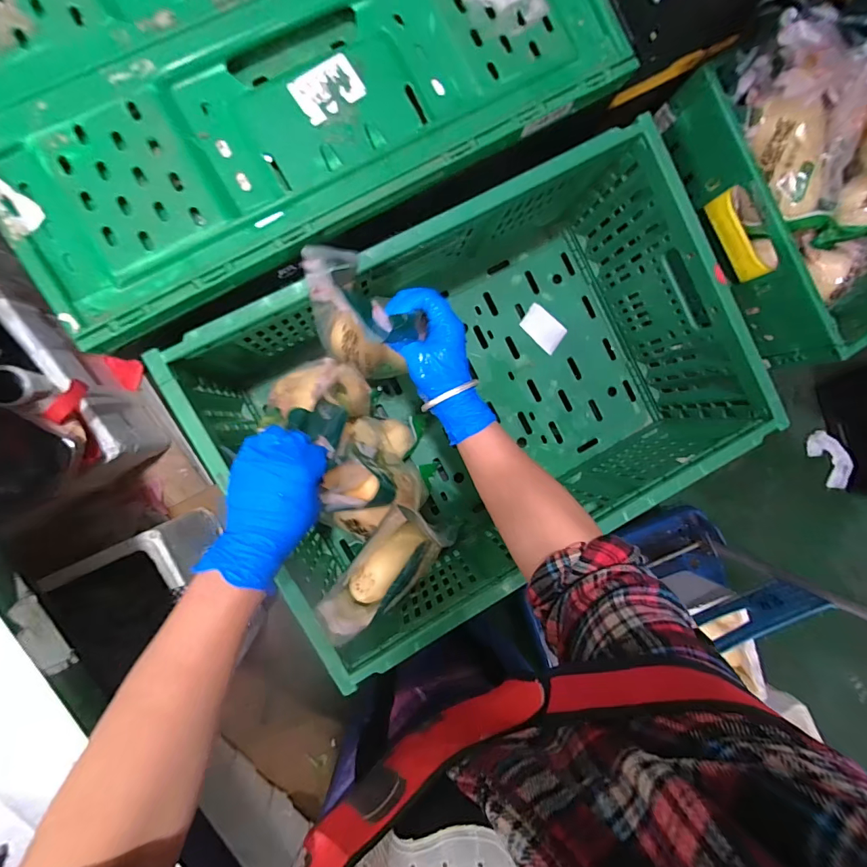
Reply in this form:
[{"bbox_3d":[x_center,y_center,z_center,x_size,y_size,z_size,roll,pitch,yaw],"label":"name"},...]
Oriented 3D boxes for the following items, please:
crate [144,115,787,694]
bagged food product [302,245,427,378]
[{"bbox_3d":[0.071,-0.057,0.553,0.626,0.234,0.382,-28,95,-7],"label":"crate"},{"bbox_3d":[-0.084,-0.117,0.450,0.114,0.165,0.070,41,86,-7],"label":"bagged food product"}]

